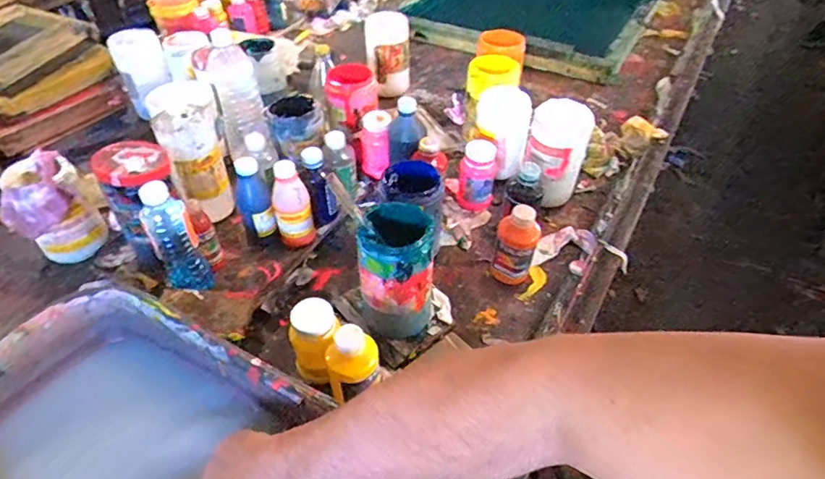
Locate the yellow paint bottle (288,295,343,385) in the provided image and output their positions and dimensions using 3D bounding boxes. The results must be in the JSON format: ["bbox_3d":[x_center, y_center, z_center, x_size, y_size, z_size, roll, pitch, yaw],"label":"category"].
[{"bbox_3d":[-0.115,0.122,0.631,0.053,0.098,0.068,16,46,14],"label":"yellow paint bottle"}]

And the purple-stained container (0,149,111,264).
[{"bbox_3d":[-0.546,-0.042,0.779,0.110,0.139,0.105,-34,54,-30],"label":"purple-stained container"}]

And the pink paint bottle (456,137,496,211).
[{"bbox_3d":[0.111,-0.111,0.881,0.061,0.107,0.057,7,45,5],"label":"pink paint bottle"}]

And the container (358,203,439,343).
[{"bbox_3d":[-0.019,0.044,0.668,0.089,0.182,0.091,2,45,0],"label":"container"}]

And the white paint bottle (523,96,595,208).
[{"bbox_3d":[0.244,-0.148,0.883,0.098,0.148,0.099,16,46,14],"label":"white paint bottle"}]

